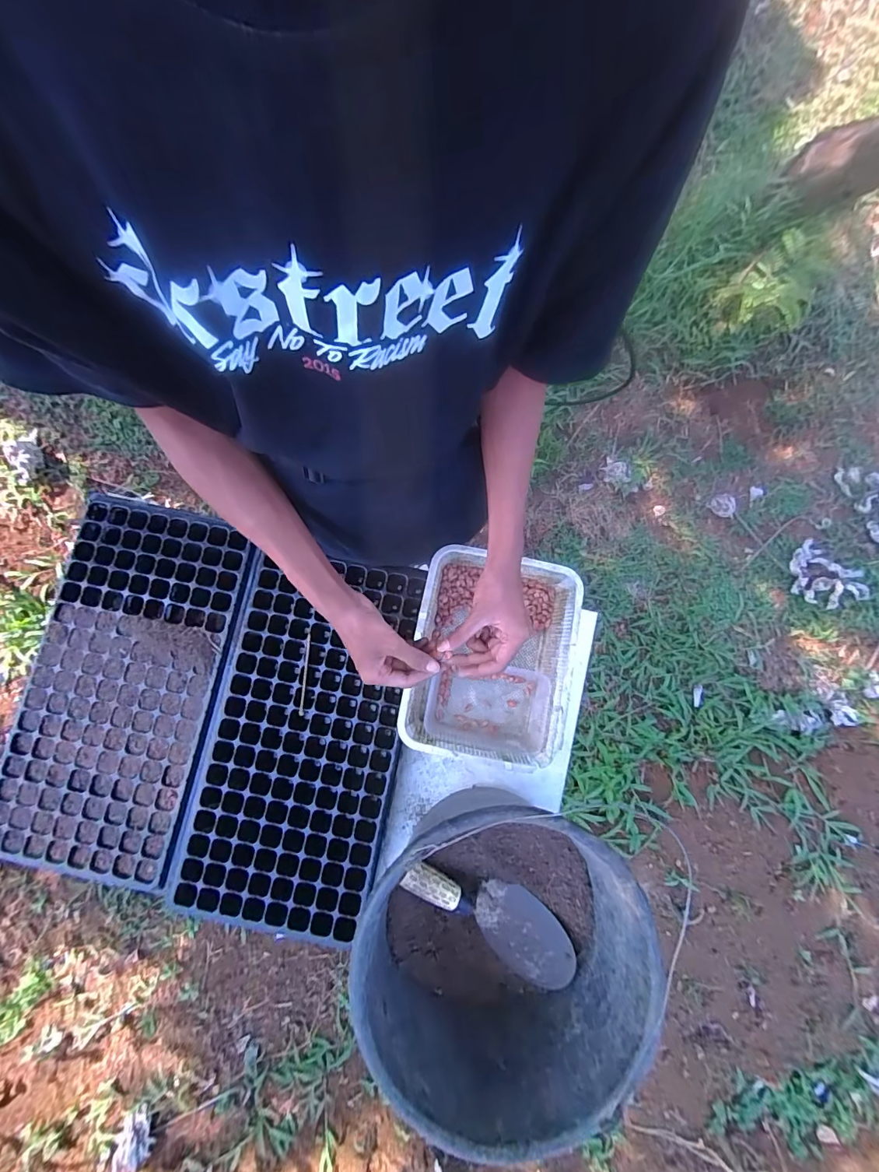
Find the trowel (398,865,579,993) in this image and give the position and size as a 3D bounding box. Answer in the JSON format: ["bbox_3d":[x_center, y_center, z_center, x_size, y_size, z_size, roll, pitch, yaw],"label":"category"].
[{"bbox_3d":[0.058,0.394,0.528,0.228,0.054,0.079,34,80,-5],"label":"trowel"}]

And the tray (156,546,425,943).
[{"bbox_3d":[-0.191,0.210,0.627,0.264,0.057,0.499,11,78,3],"label":"tray"}]

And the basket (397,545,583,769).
[{"bbox_3d":[0.074,0.102,0.633,0.217,0.089,0.278,12,85,-1],"label":"basket"}]

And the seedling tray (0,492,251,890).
[{"bbox_3d":[-0.453,0.135,0.620,0.258,0.039,0.505,11,85,-1],"label":"seedling tray"}]

